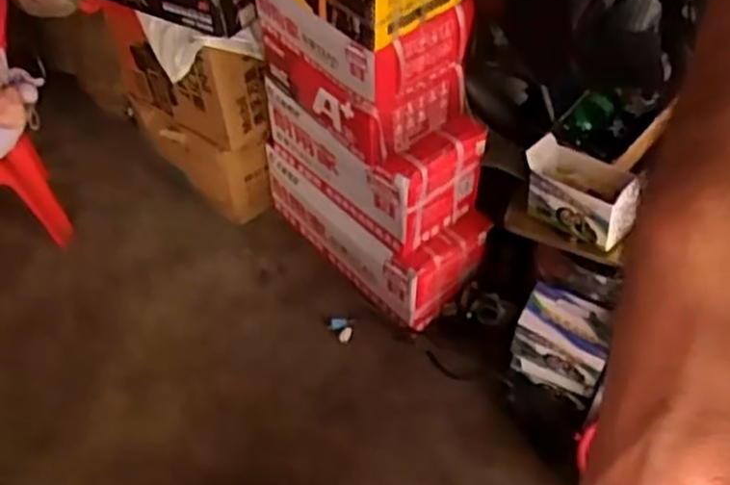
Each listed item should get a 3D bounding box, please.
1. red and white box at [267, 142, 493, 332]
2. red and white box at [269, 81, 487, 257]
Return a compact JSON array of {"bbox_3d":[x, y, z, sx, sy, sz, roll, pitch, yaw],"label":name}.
[{"bbox_3d":[0.007,-0.051,1.624,0.201,0.204,0.506,-36,57,-24],"label":"red and white box"},{"bbox_3d":[0.011,-0.205,1.486,0.225,0.226,0.426,-36,59,-25],"label":"red and white box"}]

